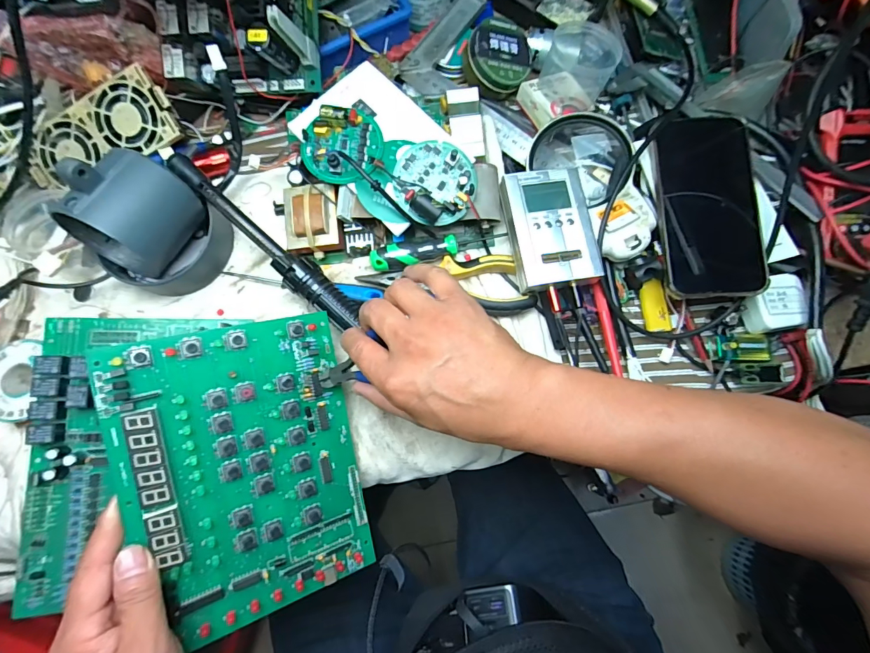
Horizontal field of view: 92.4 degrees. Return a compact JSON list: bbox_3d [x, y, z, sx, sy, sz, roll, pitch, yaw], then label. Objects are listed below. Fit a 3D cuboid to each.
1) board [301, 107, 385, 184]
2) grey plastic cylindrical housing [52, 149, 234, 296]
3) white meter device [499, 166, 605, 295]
[{"bbox_3d":[-0.080,-0.156,0.358,0.068,0.020,0.059,-10,79,-2],"label":"board"},{"bbox_3d":[-0.244,-0.085,0.349,0.078,0.112,0.098,38,81,7],"label":"grey plastic cylindrical housing"},{"bbox_3d":[0.098,-0.085,0.359,0.072,0.018,0.102,-12,79,-3],"label":"white meter device"}]

